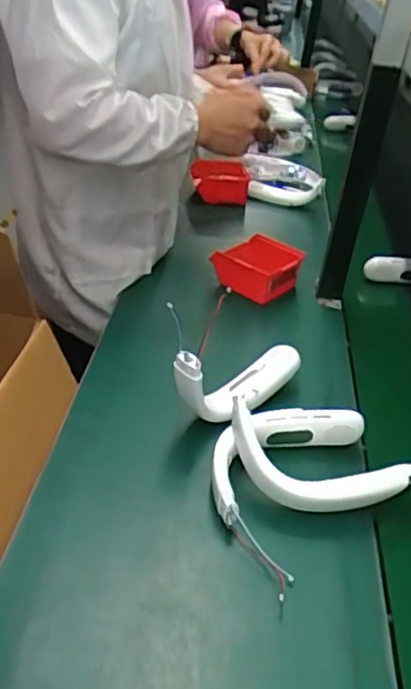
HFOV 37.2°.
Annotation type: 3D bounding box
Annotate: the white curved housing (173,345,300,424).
[{"bbox_3d":[0.042,0.048,0.797,0.222,0.091,0.045,-3,32,-46],"label":"white curved housing"}]

